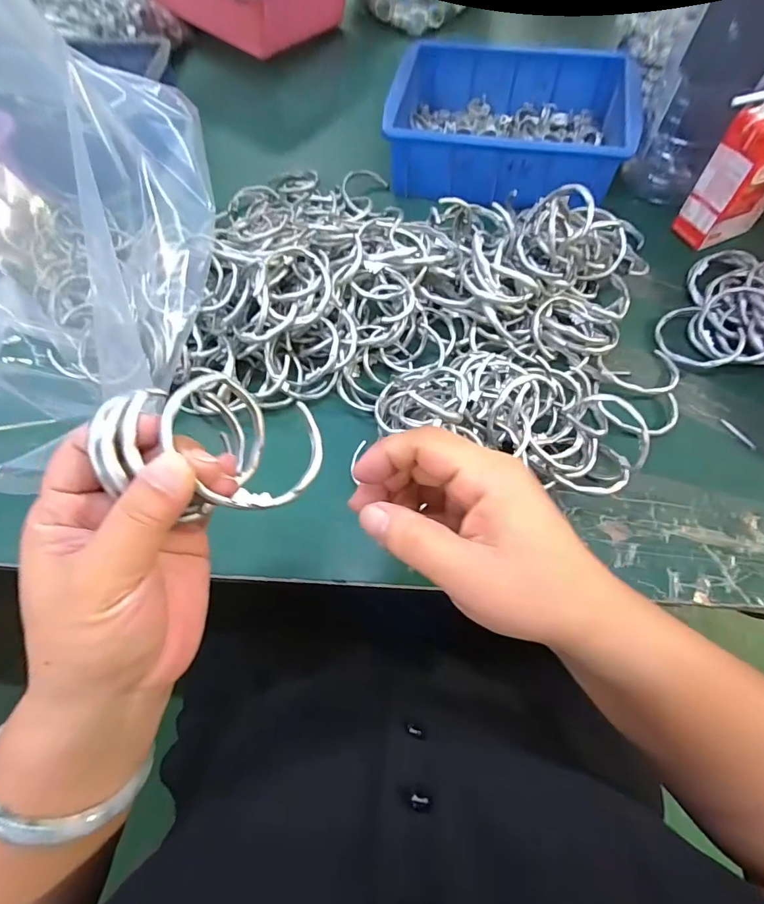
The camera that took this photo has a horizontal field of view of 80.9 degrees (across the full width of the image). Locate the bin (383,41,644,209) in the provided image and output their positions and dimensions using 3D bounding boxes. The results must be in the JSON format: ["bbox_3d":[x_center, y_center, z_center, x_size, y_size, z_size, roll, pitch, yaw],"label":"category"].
[{"bbox_3d":[0.135,-0.352,0.487,0.242,0.071,0.174,9,66,6],"label":"bin"}]

